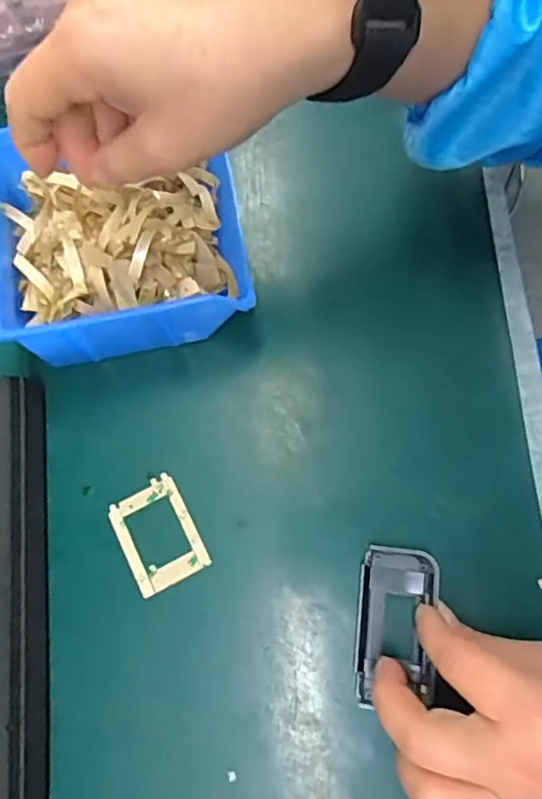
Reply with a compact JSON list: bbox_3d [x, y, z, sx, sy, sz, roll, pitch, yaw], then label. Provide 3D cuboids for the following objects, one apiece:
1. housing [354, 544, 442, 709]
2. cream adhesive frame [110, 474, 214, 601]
[{"bbox_3d":[0.063,0.113,0.299,0.038,0.008,0.075,7,74,4],"label":"housing"},{"bbox_3d":[-0.061,0.072,0.319,0.040,0.004,0.054,-27,74,-6],"label":"cream adhesive frame"}]

